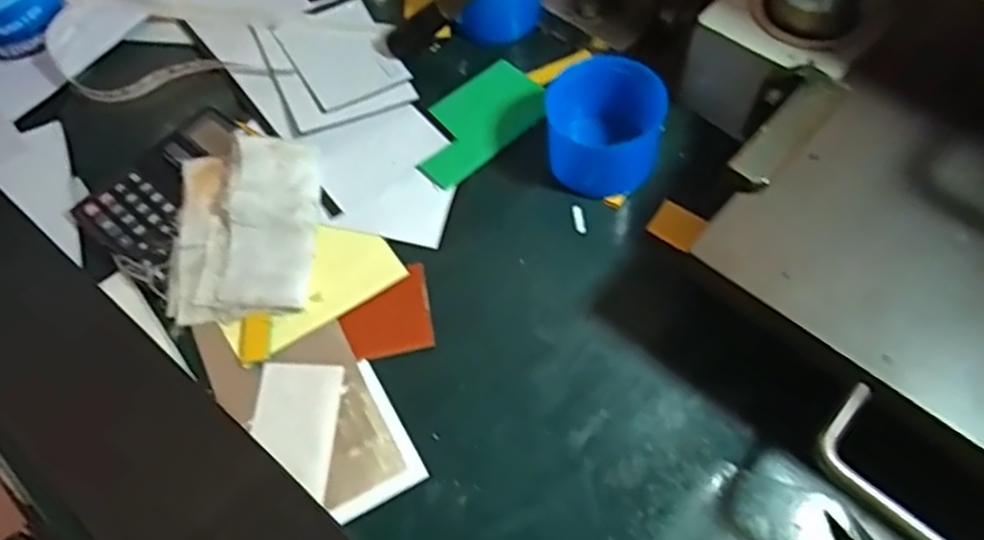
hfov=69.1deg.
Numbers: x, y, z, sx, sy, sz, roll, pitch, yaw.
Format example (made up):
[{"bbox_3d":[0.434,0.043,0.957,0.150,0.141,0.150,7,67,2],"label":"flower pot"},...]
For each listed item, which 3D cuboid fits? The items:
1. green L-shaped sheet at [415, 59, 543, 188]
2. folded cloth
[{"bbox_3d":[-0.011,-0.094,0.449,0.095,0.005,0.057,-38,66,-17],"label":"green L-shaped sheet"},{"bbox_3d":[-0.140,-0.026,0.403,0.079,0.023,0.105,-4,61,0],"label":"folded cloth"}]

